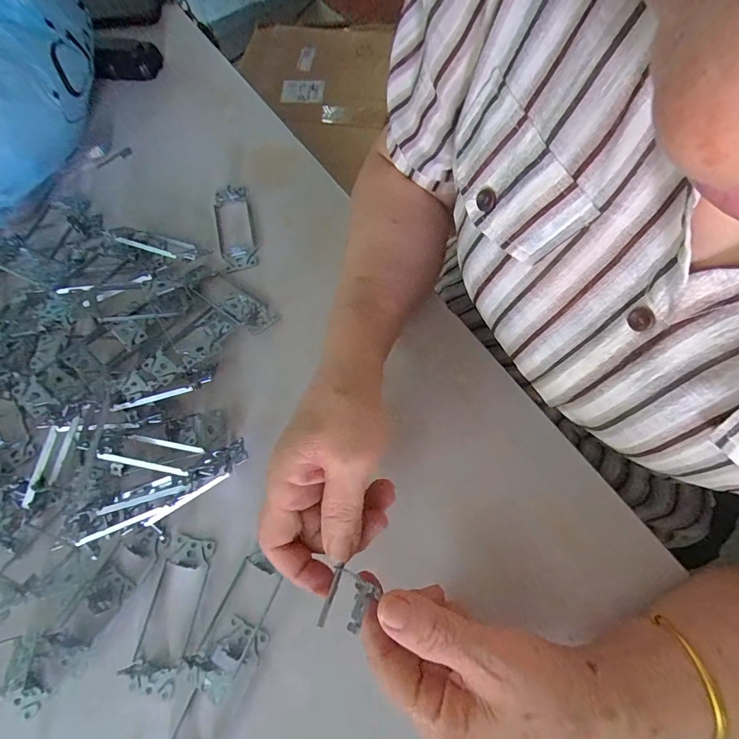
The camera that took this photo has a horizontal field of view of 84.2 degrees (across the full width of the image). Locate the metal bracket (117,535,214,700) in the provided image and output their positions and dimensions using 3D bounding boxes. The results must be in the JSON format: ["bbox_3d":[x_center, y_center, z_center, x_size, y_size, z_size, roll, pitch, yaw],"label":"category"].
[{"bbox_3d":[-0.148,0.179,0.300,0.036,0.019,0.103,11,71,6],"label":"metal bracket"}]

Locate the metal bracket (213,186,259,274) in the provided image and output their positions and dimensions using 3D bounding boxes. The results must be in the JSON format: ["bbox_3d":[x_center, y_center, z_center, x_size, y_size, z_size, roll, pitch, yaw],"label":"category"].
[{"bbox_3d":[-0.142,-0.151,0.427,0.037,0.018,0.105,-15,70,-3],"label":"metal bracket"}]

